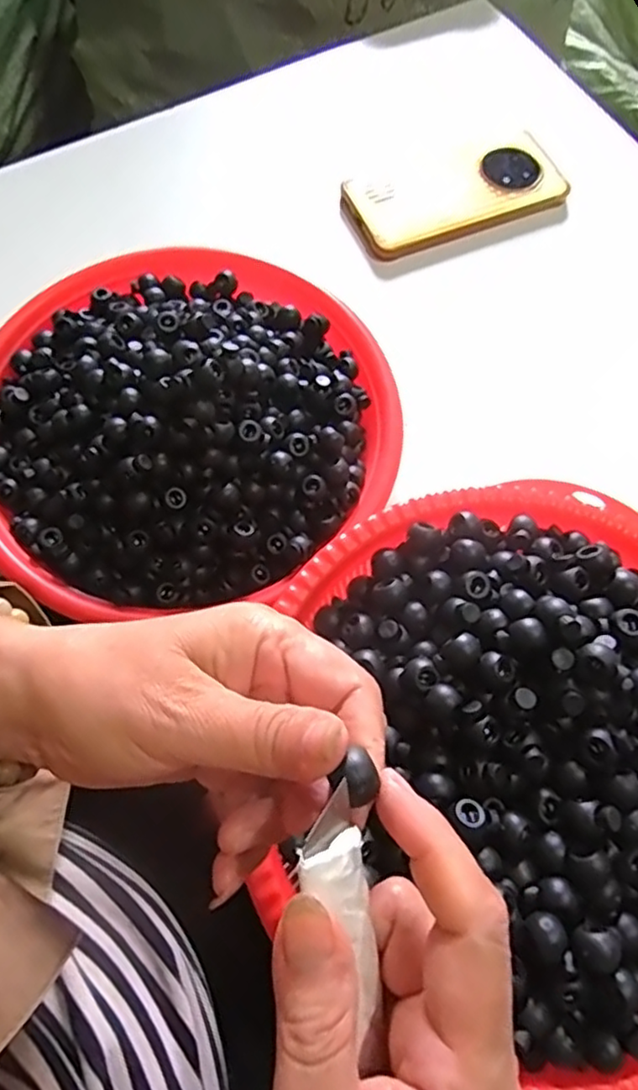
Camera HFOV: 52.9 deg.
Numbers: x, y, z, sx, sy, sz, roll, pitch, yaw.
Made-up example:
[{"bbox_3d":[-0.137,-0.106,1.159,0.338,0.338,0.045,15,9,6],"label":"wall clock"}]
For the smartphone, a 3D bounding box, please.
[{"bbox_3d":[0.100,-0.261,0.476,0.159,0.010,0.070,-20,81,-9],"label":"smartphone"}]

